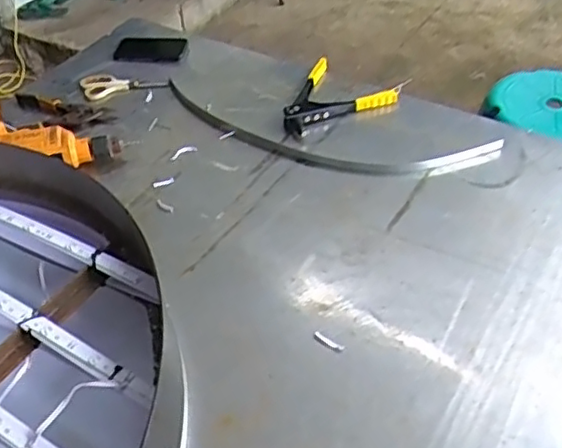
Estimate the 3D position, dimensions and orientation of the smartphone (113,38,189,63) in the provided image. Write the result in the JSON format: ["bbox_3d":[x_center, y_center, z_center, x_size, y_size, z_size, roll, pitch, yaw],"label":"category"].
[{"bbox_3d":[-0.308,-0.412,1.511,0.165,0.007,0.086,2,53,4],"label":"smartphone"}]

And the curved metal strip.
[{"bbox_3d":[0.062,-0.167,1.241,0.687,0.026,0.156,13,47,18],"label":"curved metal strip"}]

